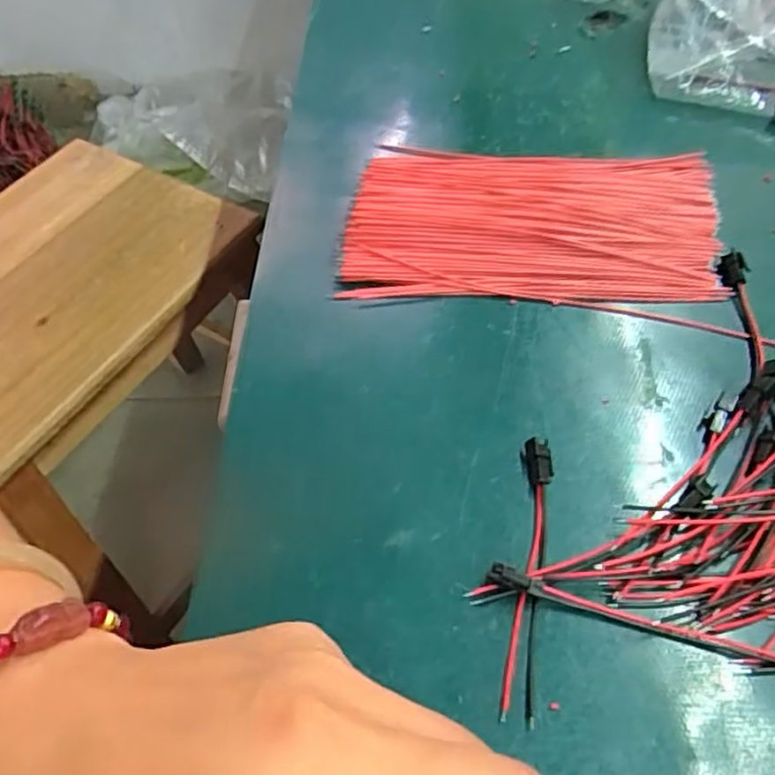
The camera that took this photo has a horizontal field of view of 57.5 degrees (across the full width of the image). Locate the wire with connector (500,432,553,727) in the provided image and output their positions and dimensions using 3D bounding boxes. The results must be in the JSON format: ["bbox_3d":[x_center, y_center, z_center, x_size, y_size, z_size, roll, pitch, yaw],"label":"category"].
[{"bbox_3d":[0.051,0.064,0.252,0.011,0.008,0.101,8,56,8],"label":"wire with connector"}]

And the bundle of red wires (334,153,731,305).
[{"bbox_3d":[0.070,-0.082,0.346,0.175,0.015,0.092,2,55,4],"label":"bundle of red wires"}]

